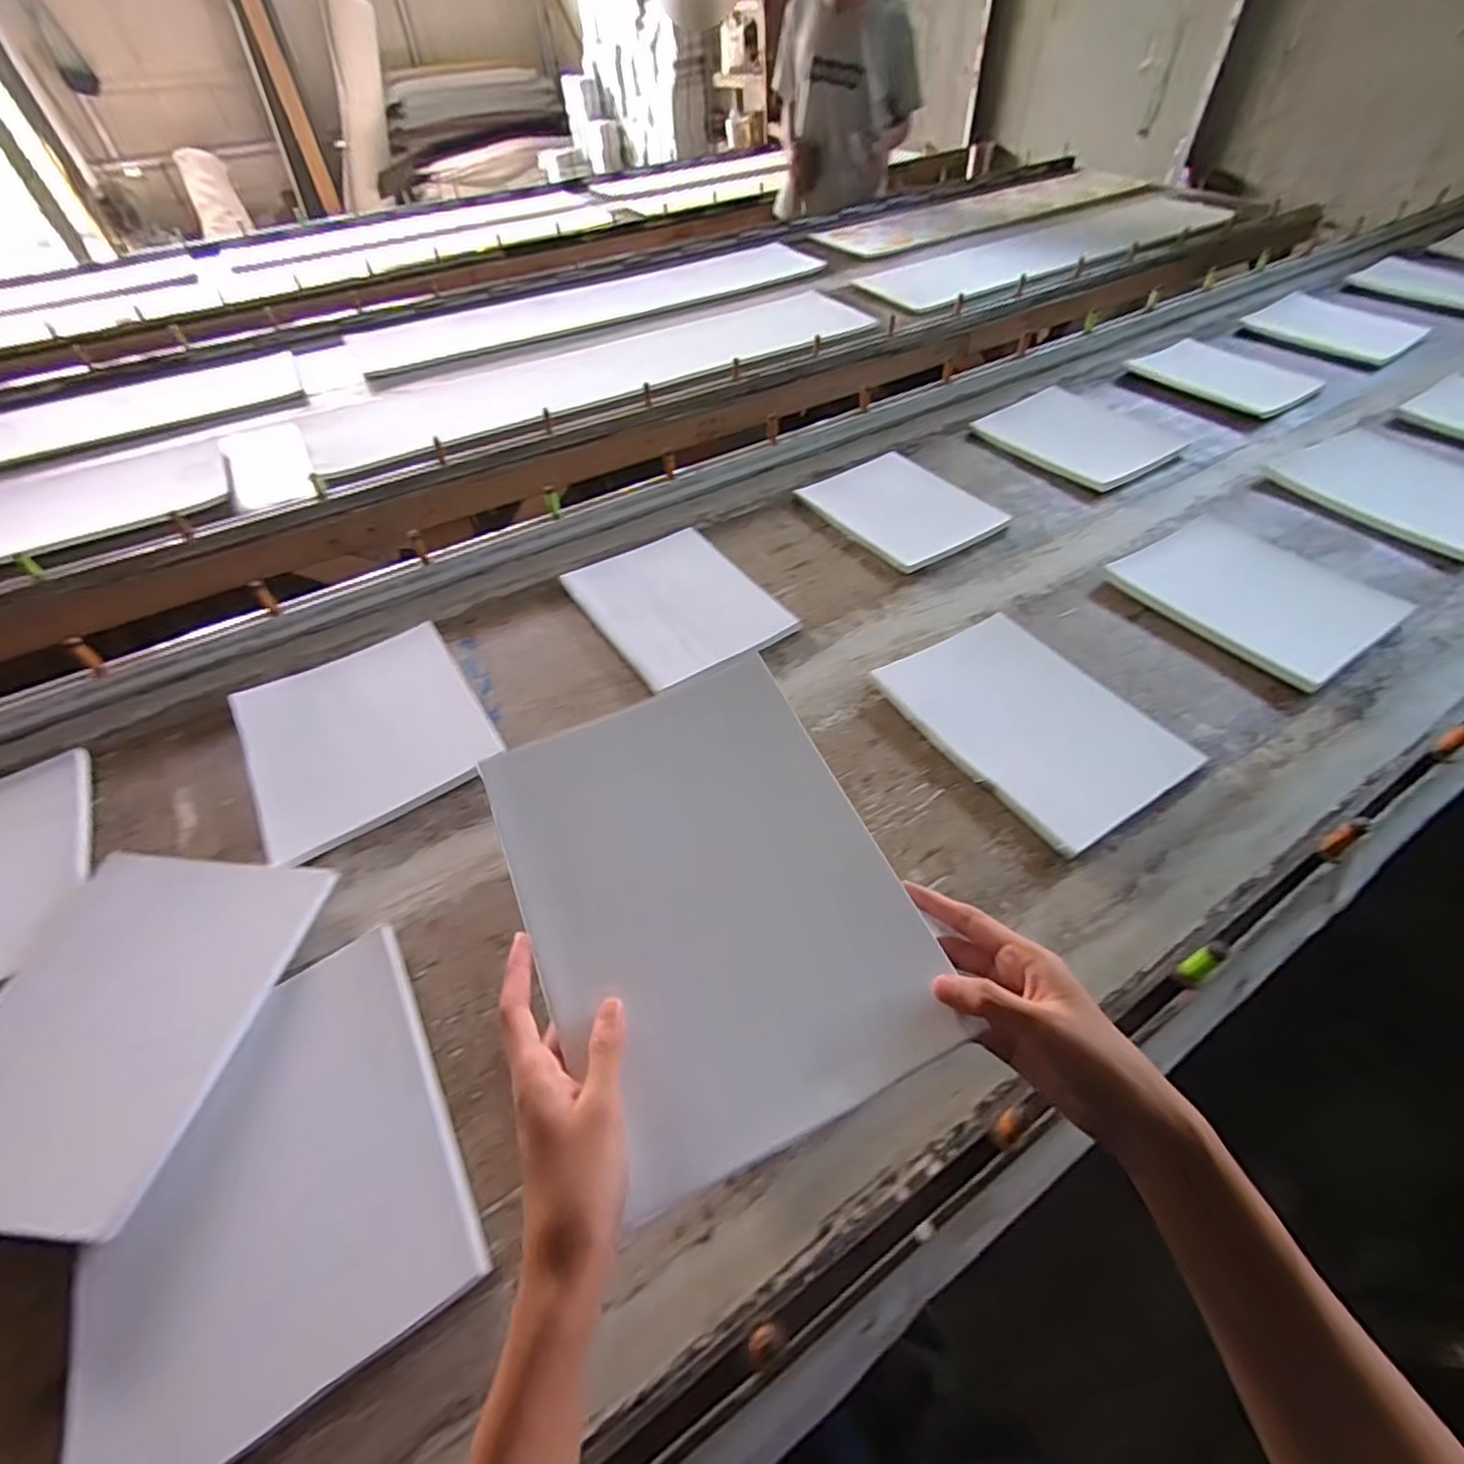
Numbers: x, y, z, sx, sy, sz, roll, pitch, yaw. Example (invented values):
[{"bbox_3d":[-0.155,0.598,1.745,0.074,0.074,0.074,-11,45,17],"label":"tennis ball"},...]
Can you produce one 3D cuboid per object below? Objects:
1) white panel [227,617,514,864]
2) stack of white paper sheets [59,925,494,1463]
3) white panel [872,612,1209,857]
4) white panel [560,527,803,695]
[{"bbox_3d":[-0.400,-0.005,0.713,0.229,0.012,0.263,-27,56,-22],"label":"white panel"},{"bbox_3d":[-0.311,0.297,0.438,0.221,0.010,0.257,-26,57,-22],"label":"stack of white paper sheets"},{"bbox_3d":[0.306,-0.017,0.679,0.196,0.013,0.273,-23,51,-15],"label":"white panel"},{"bbox_3d":[-0.073,-0.168,0.833,0.199,0.016,0.270,-27,52,-18],"label":"white panel"}]

